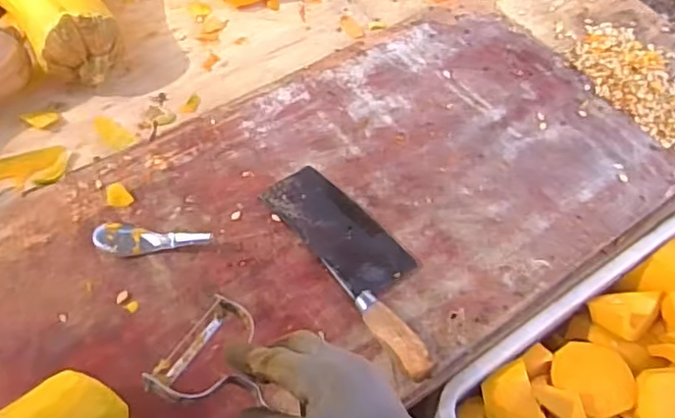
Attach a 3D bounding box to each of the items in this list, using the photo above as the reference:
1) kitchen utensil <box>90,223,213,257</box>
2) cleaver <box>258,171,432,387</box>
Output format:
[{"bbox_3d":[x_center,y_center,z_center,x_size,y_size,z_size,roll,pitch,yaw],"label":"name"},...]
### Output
[{"bbox_3d":[-0.189,0.031,0.621,0.115,0.020,0.033,4,56,-2],"label":"kitchen utensil"},{"bbox_3d":[0.025,0.047,0.621,0.082,0.027,0.262,-30,64,-22],"label":"cleaver"}]

